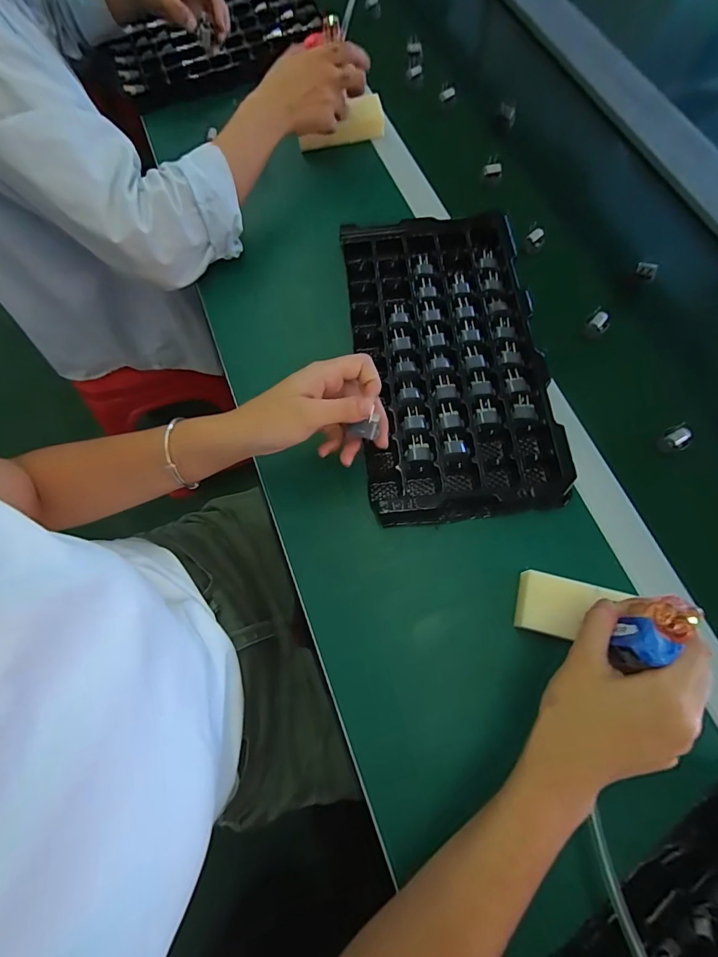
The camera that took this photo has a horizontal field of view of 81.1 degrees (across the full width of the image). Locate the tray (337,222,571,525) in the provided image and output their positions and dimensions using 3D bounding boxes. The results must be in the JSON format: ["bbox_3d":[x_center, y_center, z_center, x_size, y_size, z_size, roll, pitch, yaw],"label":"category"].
[{"bbox_3d":[0.095,-0.133,0.461,0.196,0.031,0.357,-6,71,1],"label":"tray"}]

